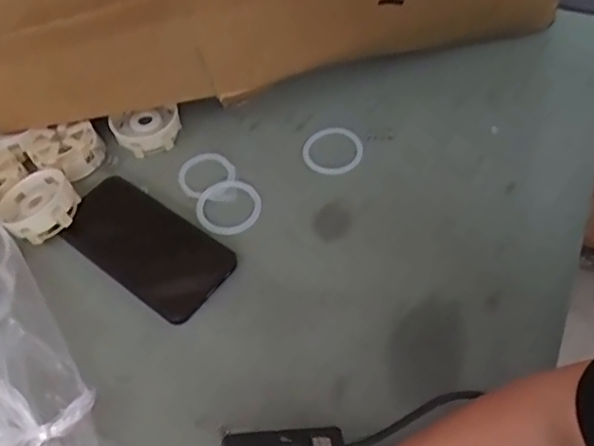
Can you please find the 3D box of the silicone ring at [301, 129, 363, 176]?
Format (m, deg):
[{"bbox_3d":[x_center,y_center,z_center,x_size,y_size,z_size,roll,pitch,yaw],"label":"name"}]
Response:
[{"bbox_3d":[0.036,-0.071,0.551,0.063,0.008,0.053,11,63,24],"label":"silicone ring"}]

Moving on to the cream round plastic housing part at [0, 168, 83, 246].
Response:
[{"bbox_3d":[-0.233,-0.016,0.511,0.070,0.031,0.065,-2,54,2],"label":"cream round plastic housing part"}]

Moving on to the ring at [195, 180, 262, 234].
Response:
[{"bbox_3d":[-0.062,-0.016,0.518,0.057,0.004,0.059,-2,54,2],"label":"ring"}]

